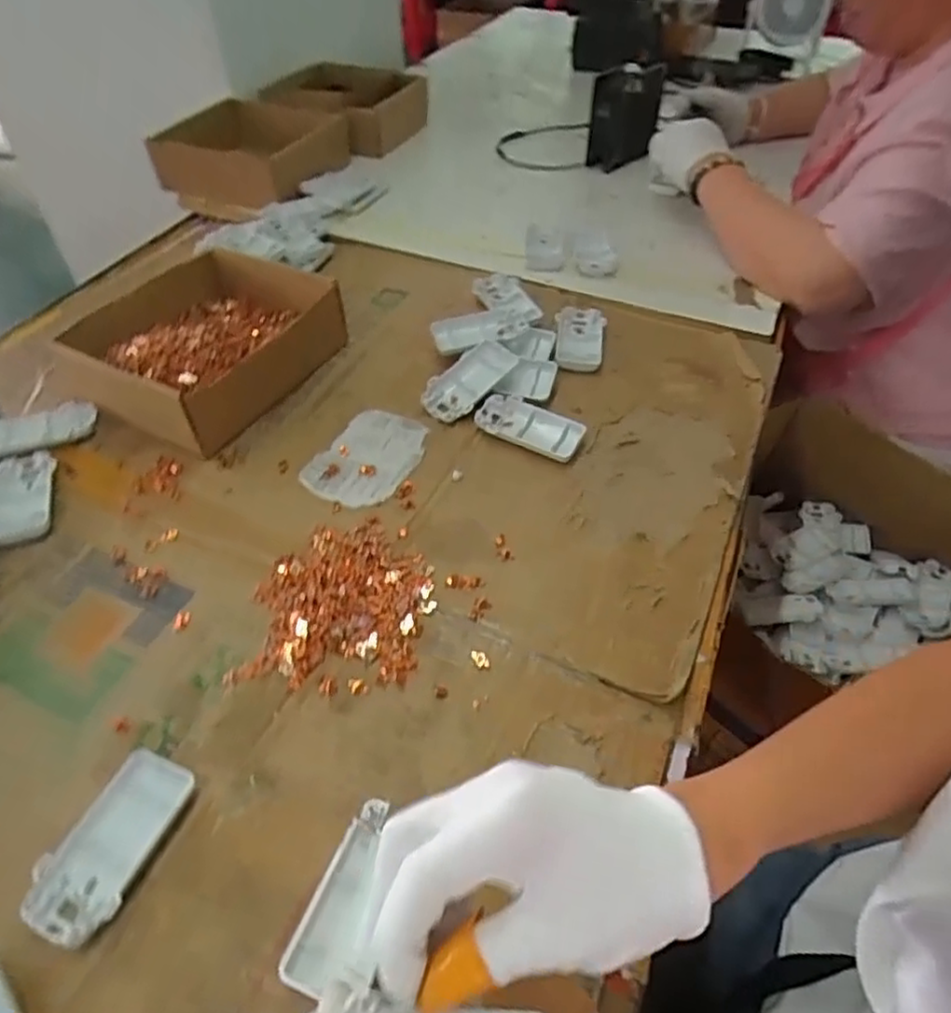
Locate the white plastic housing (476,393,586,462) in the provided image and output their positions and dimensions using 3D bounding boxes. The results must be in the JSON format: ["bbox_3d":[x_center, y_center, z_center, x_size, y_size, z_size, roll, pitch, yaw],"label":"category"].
[{"bbox_3d":[0.048,-0.072,0.631,0.097,0.016,0.051,22,52,17],"label":"white plastic housing"}]

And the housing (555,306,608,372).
[{"bbox_3d":[0.109,-0.177,0.720,0.050,0.018,0.098,10,50,7],"label":"housing"}]

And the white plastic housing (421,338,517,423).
[{"bbox_3d":[-0.004,-0.119,0.652,0.097,0.024,0.048,-41,60,-9],"label":"white plastic housing"}]

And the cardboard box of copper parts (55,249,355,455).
[{"bbox_3d":[-0.262,-0.164,0.670,0.202,0.062,0.214,25,53,19],"label":"cardboard box of copper parts"}]

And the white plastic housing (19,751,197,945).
[{"bbox_3d":[-0.205,0.189,0.389,0.052,0.017,0.097,16,51,12],"label":"white plastic housing"}]

